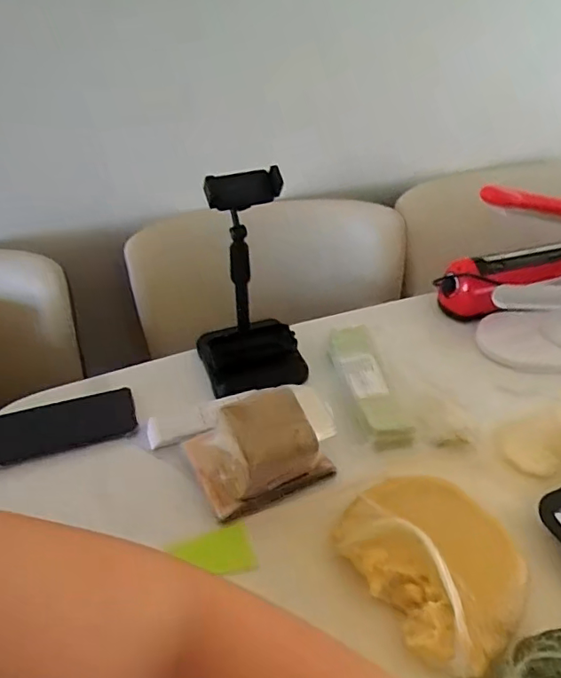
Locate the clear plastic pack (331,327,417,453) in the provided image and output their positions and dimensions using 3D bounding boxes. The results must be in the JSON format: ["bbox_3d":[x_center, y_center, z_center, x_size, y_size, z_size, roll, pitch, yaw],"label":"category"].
[{"bbox_3d":[0.104,0.047,0.651,0.058,0.027,0.191,-7,40,-8],"label":"clear plastic pack"}]

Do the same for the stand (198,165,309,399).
[{"bbox_3d":[-0.042,-0.057,0.646,0.118,0.261,0.111,-15,42,-17],"label":"stand"}]

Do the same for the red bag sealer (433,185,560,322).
[{"bbox_3d":[0.381,-0.136,0.775,0.304,0.169,0.081,-14,42,-16],"label":"red bag sealer"}]

